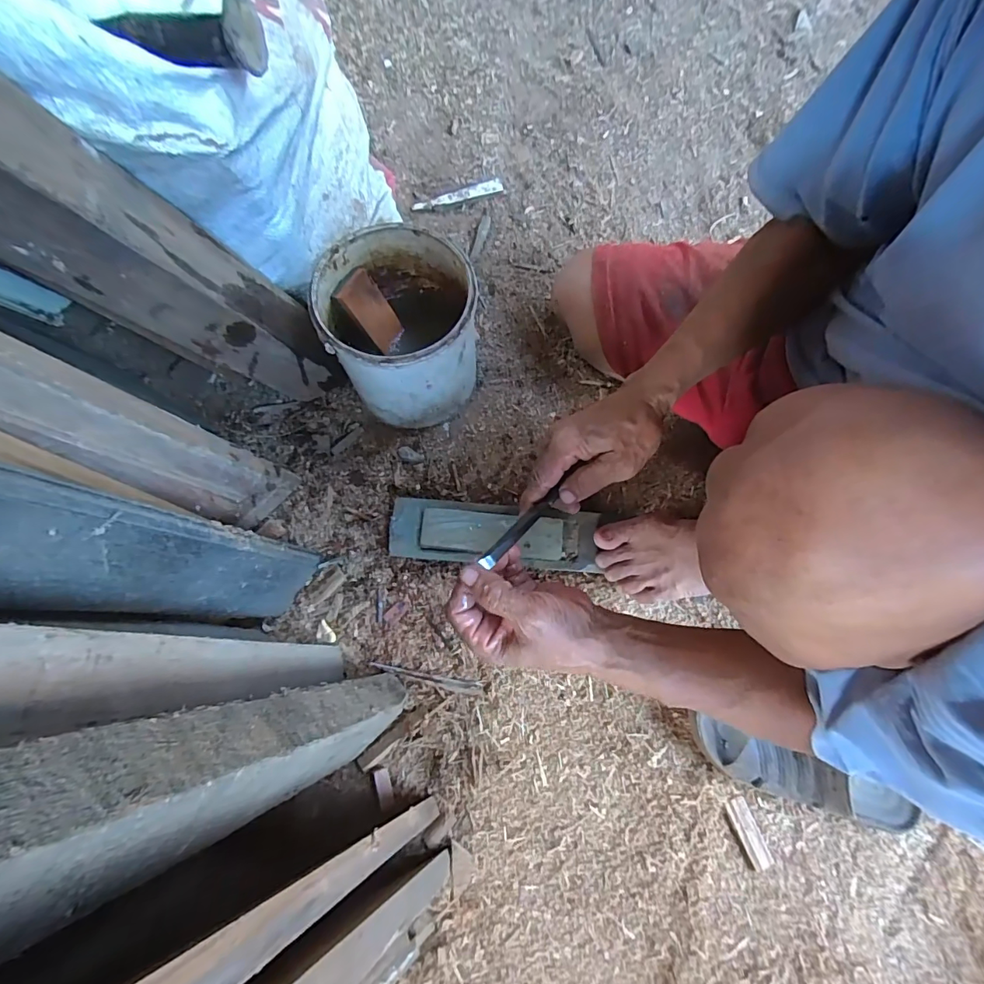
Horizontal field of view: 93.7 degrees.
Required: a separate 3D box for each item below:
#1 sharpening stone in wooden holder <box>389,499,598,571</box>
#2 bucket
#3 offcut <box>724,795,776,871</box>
[{"bbox_3d":[0.004,0.055,0.589,0.261,0.059,0.071,5,75,0],"label":"sharpening stone in wooden holder"},{"bbox_3d":[-0.109,-0.194,0.584,0.170,0.186,0.175,0,77,0],"label":"bucket"},{"bbox_3d":[0.302,0.398,0.541,0.024,0.010,0.072,-20,77,-6],"label":"offcut"}]

